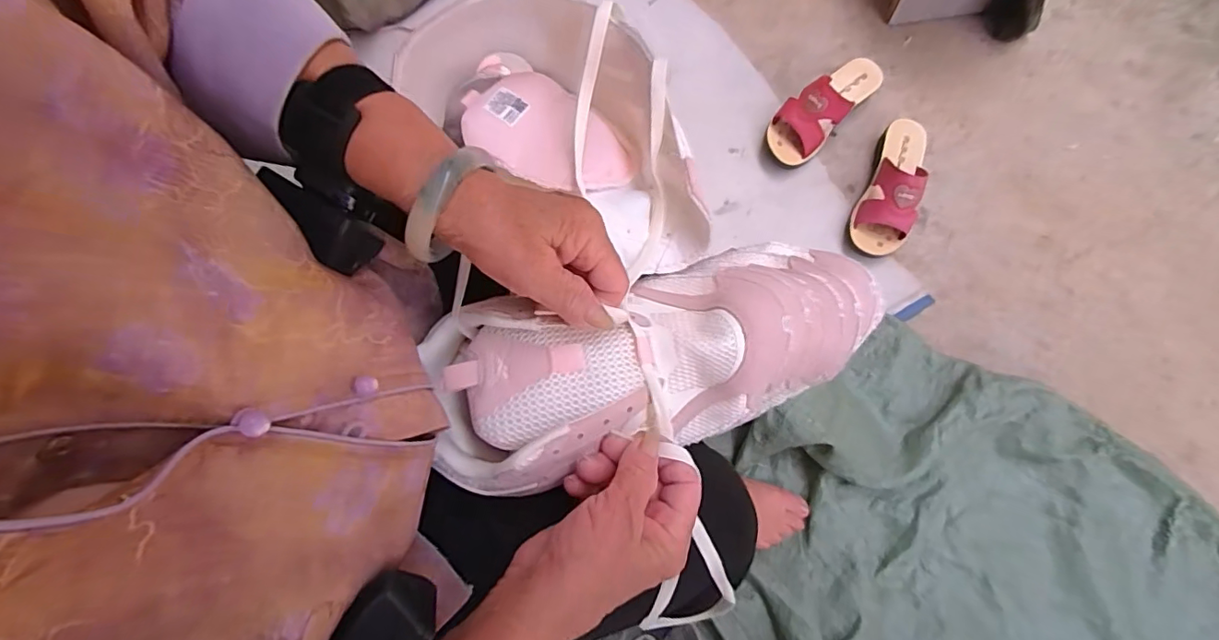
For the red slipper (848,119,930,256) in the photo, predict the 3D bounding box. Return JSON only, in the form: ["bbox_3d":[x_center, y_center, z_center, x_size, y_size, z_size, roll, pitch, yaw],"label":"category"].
[{"bbox_3d":[0.438,-0.207,0.801,0.080,0.085,0.224,23,80,5],"label":"red slipper"}]

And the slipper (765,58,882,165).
[{"bbox_3d":[0.340,-0.339,0.827,0.223,0.079,0.080,-43,81,-7],"label":"slipper"}]

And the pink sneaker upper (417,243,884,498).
[{"bbox_3d":[0.043,0.017,0.347,0.310,0.077,0.112,-15,79,-13],"label":"pink sneaker upper"}]

